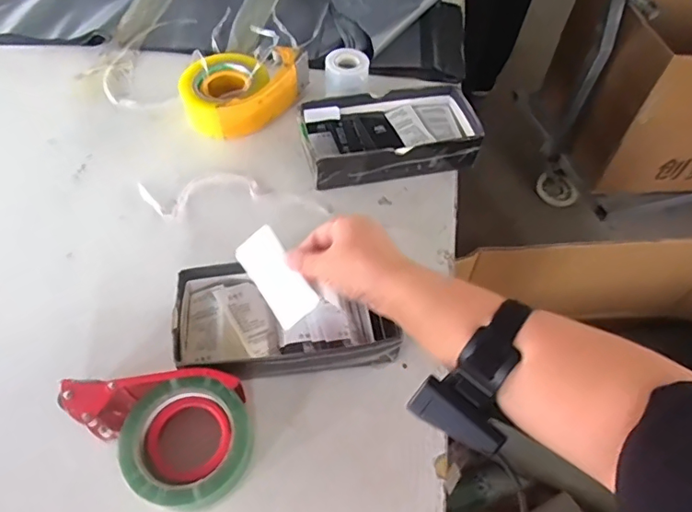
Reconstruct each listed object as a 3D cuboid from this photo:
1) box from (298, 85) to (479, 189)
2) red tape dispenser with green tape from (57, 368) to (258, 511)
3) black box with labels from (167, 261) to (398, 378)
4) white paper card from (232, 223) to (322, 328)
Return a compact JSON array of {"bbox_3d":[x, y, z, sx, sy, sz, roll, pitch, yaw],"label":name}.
[{"bbox_3d":[0.059,-0.161,0.685,0.226,0.047,0.121,-10,57,-9],"label":"box"},{"bbox_3d":[-0.154,0.145,0.459,0.160,0.062,0.116,38,63,22],"label":"red tape dispenser with green tape"},{"bbox_3d":[-0.061,0.062,0.526,0.209,0.053,0.124,-6,56,-6],"label":"black box with labels"},{"bbox_3d":[-0.066,0.020,0.494,0.045,0.005,0.091,-38,81,14],"label":"white paper card"}]

